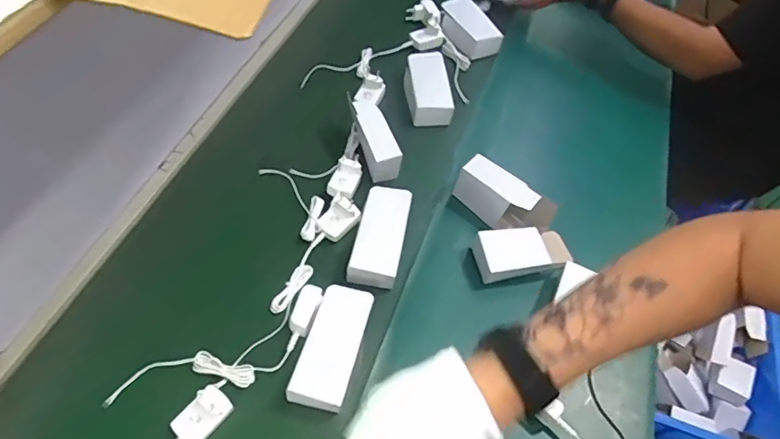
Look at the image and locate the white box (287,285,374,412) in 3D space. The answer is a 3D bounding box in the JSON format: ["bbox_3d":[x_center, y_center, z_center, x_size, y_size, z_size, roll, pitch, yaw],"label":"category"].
[{"bbox_3d":[-0.071,0.155,0.616,0.068,0.033,0.143,15,55,6],"label":"white box"}]

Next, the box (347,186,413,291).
[{"bbox_3d":[-0.014,0.019,0.704,0.066,0.036,0.149,11,54,3],"label":"box"}]

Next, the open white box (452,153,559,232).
[{"bbox_3d":[0.167,-0.025,0.752,0.145,0.082,0.048,35,59,19],"label":"open white box"}]

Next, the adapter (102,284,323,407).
[{"bbox_3d":[-0.200,0.166,0.604,0.272,0.025,0.076,-22,59,-19],"label":"adapter"}]

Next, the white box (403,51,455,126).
[{"bbox_3d":[0.067,-0.242,0.898,0.078,0.041,0.154,-3,55,-7],"label":"white box"}]

